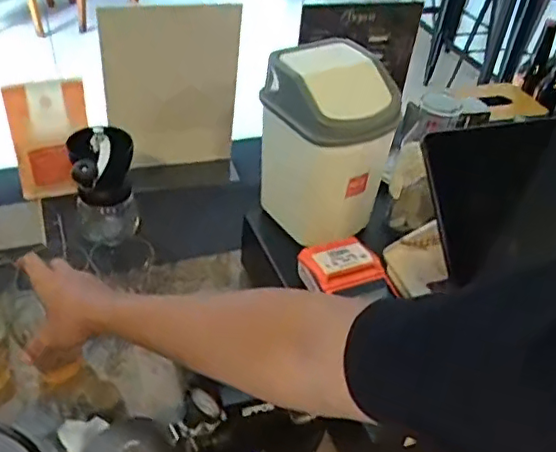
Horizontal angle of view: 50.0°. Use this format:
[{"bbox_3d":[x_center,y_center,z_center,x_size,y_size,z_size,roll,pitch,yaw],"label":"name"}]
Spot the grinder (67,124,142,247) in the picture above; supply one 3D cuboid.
[{"bbox_3d":[-0.229,-0.031,0.803,0.082,0.203,0.145,-9,42,-16],"label":"grinder"}]

